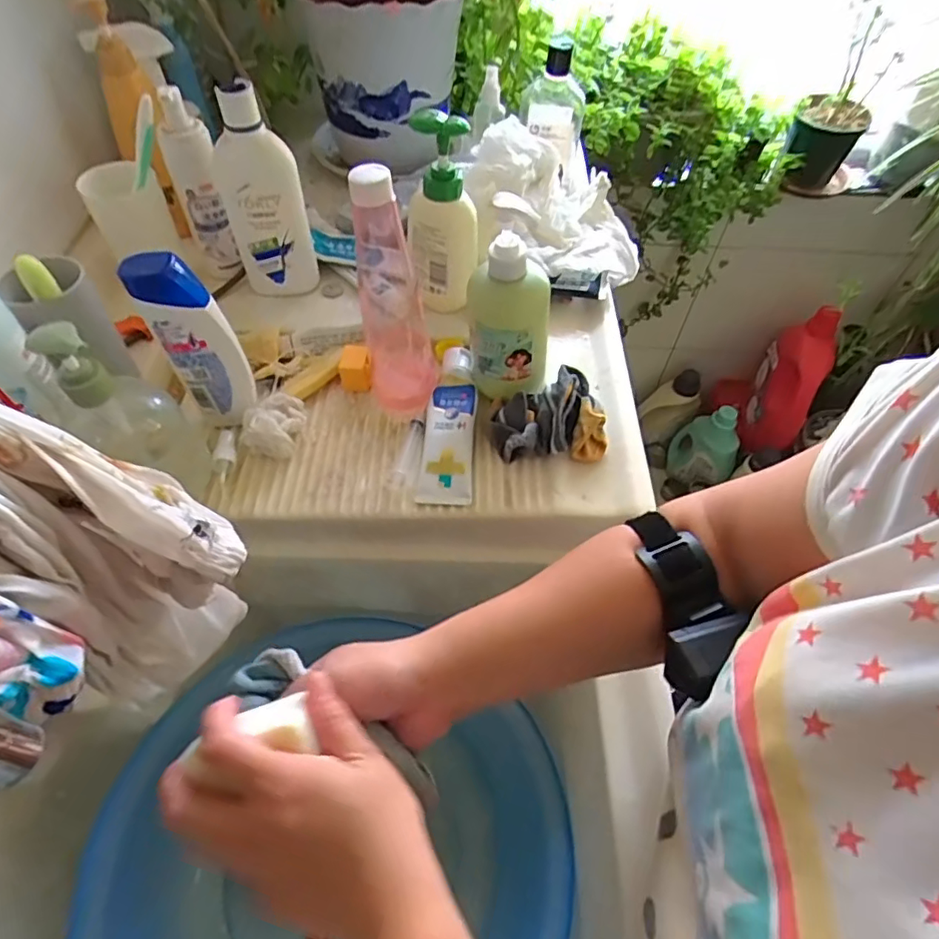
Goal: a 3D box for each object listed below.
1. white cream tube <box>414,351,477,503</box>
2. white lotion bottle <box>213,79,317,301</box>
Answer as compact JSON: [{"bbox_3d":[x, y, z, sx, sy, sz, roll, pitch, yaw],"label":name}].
[{"bbox_3d":[-0.017,-0.046,0.516,0.046,0.027,0.161,4,54,0],"label":"white cream tube"},{"bbox_3d":[-0.201,-0.263,0.557,0.074,0.194,0.052,-18,57,-15],"label":"white lotion bottle"}]

